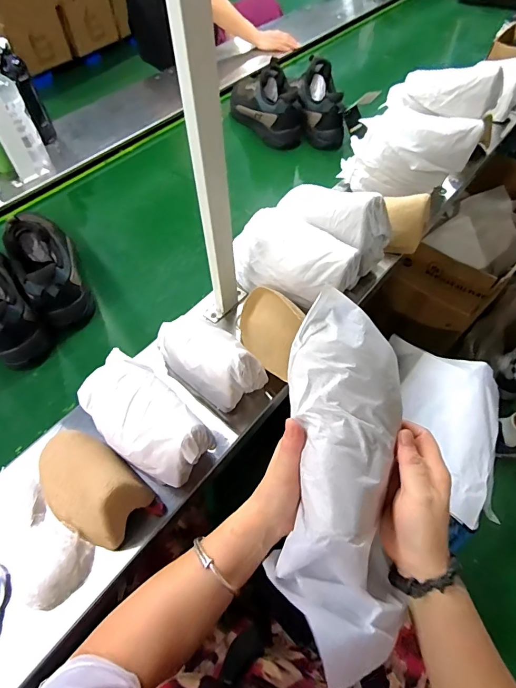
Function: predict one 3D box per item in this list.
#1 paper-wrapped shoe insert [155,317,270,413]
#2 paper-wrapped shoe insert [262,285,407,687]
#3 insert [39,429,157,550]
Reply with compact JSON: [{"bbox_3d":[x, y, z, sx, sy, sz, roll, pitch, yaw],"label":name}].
[{"bbox_3d":[-0.083,0.006,0.594,0.202,0.106,0.091,35,62,20],"label":"paper-wrapped shoe insert"},{"bbox_3d":[0.075,0.103,0.347,0.104,0.068,0.290,2,83,1],"label":"paper-wrapped shoe insert"},{"bbox_3d":[-0.225,0.182,0.503,0.157,0.095,0.092,32,61,19],"label":"insert"}]

